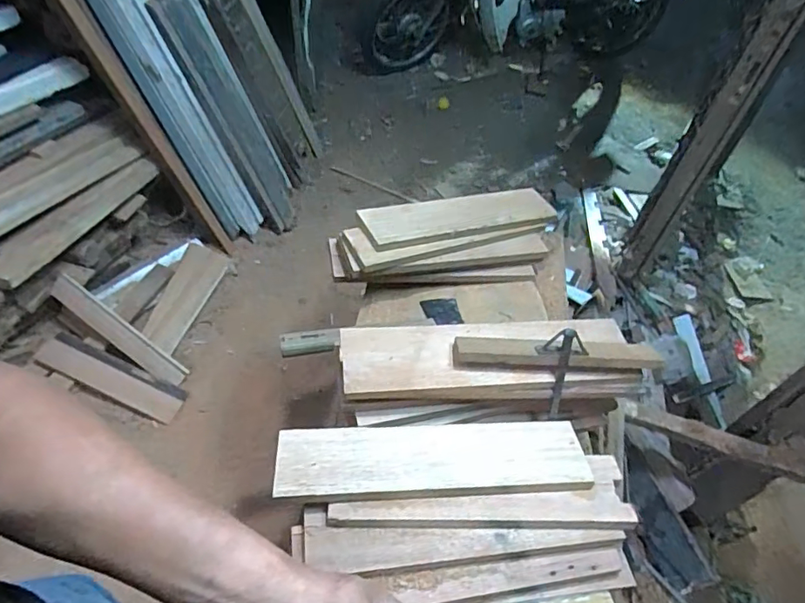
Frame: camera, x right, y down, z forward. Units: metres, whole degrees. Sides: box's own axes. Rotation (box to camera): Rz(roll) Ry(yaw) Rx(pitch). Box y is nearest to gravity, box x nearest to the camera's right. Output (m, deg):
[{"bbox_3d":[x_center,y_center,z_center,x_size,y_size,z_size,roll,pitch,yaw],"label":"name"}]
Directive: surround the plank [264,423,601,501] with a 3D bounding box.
[{"bbox_3d":[0.047,0.222,0.754,0.438,0.015,0.112,0,38,-8],"label":"plank"}]

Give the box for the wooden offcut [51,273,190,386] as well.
[{"bbox_3d":[-0.812,0.090,1.517,0.432,0.032,0.077,40,56,-4],"label":"wooden offcut"}]

